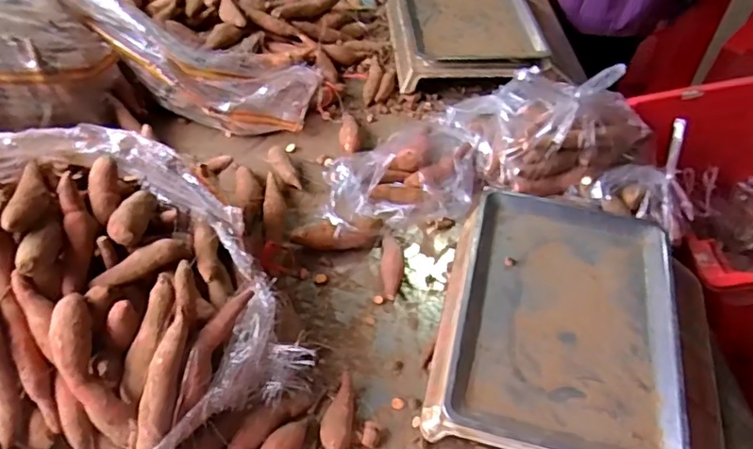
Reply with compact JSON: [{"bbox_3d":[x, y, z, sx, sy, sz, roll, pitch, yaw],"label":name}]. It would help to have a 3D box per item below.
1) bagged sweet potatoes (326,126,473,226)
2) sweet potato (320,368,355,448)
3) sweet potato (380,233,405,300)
[{"bbox_3d":[0.038,-0.076,0.877,0.256,0.081,0.152,-10,51,-14],"label":"bagged sweet potatoes"},{"bbox_3d":[-0.044,0.228,0.662,0.034,0.027,0.127,10,49,4],"label":"sweet potato"},{"bbox_3d":[0.022,0.054,0.813,0.030,0.026,0.108,4,49,-1],"label":"sweet potato"}]

